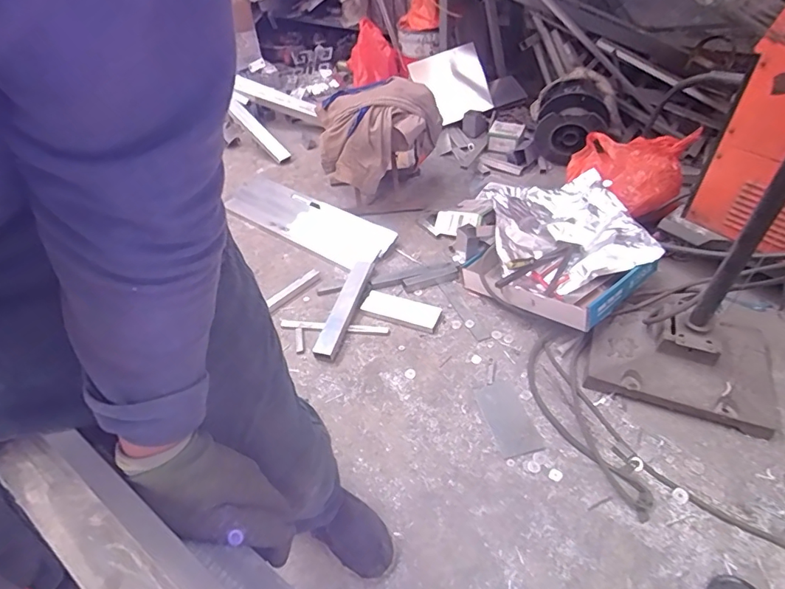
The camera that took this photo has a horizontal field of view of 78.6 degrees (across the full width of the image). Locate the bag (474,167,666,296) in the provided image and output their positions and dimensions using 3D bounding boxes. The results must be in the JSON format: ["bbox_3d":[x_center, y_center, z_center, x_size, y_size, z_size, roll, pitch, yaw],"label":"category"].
[{"bbox_3d":[0.489,-0.200,1.391,0.376,0.108,0.451,-5,44,-1],"label":"bag"}]

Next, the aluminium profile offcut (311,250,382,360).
[{"bbox_3d":[-0.127,0.021,1.334,0.068,0.022,0.391,9,45,14],"label":"aluminium profile offcut"}]

